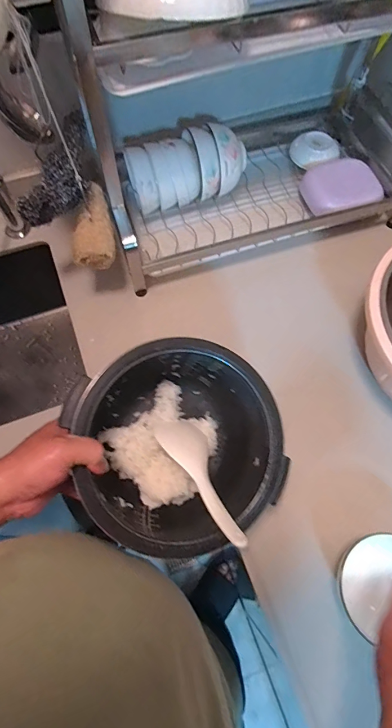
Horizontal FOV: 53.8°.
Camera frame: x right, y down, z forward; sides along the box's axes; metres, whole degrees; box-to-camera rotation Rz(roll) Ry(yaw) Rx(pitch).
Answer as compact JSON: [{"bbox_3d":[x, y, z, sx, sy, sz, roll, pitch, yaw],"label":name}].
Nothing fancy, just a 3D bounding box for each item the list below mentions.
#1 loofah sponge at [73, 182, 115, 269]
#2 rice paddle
[{"bbox_3d":[-0.155,-0.211,0.591,0.064,0.043,0.123,1,82,0],"label":"loofah sponge"},{"bbox_3d":[0.009,0.136,0.466,0.055,0.025,0.183,-26,45,-11],"label":"rice paddle"}]

